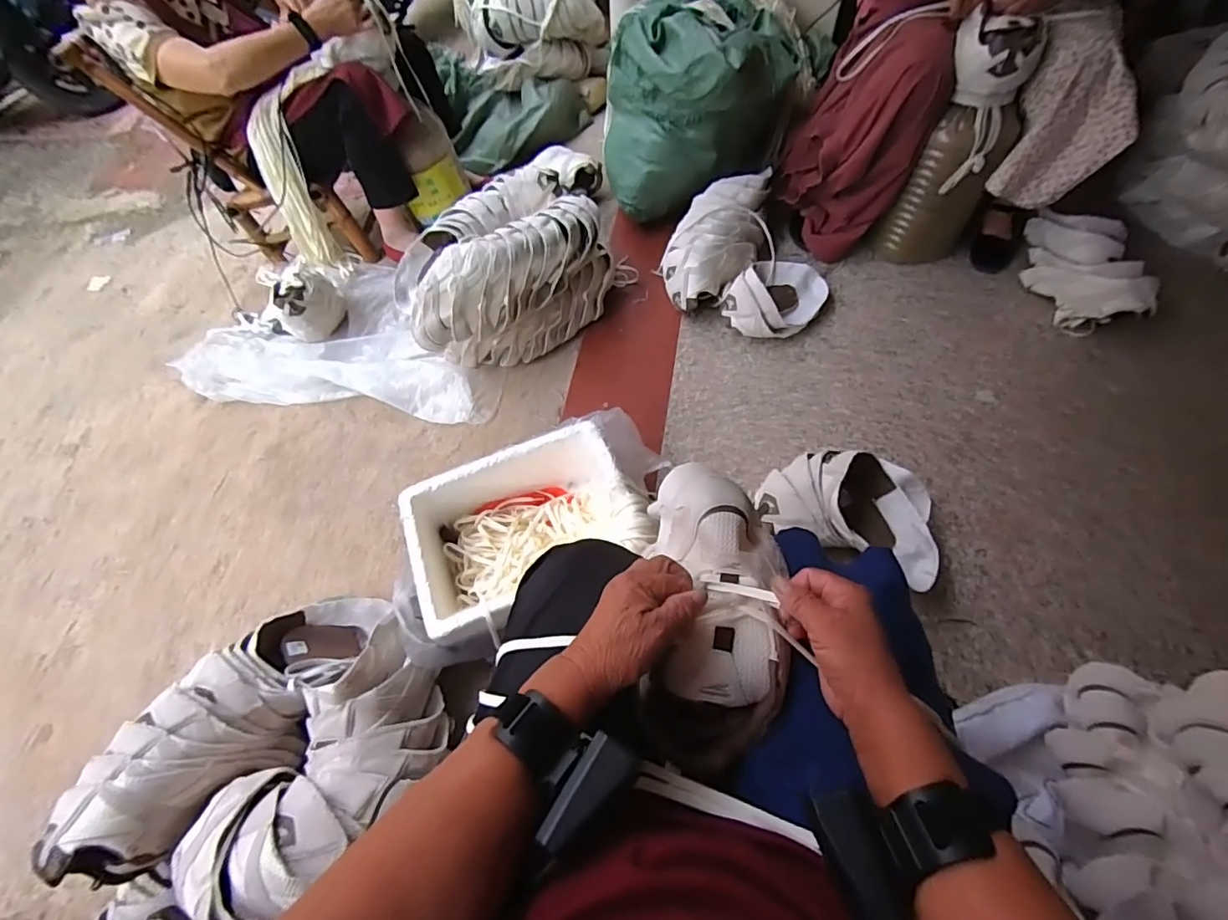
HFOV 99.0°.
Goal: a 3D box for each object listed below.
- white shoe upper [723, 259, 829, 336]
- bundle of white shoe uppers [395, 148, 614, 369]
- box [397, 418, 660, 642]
[{"bbox_3d":[0.361,-0.368,1.165,0.184,0.109,0.248,28,65,19],"label":"white shoe upper"},{"bbox_3d":[-0.243,-0.418,1.171,0.443,0.249,0.310,-25,61,-11],"label":"bundle of white shoe uppers"},{"bbox_3d":[-0.122,0.112,0.869,0.394,0.143,0.263,-23,61,-9],"label":"box"}]

